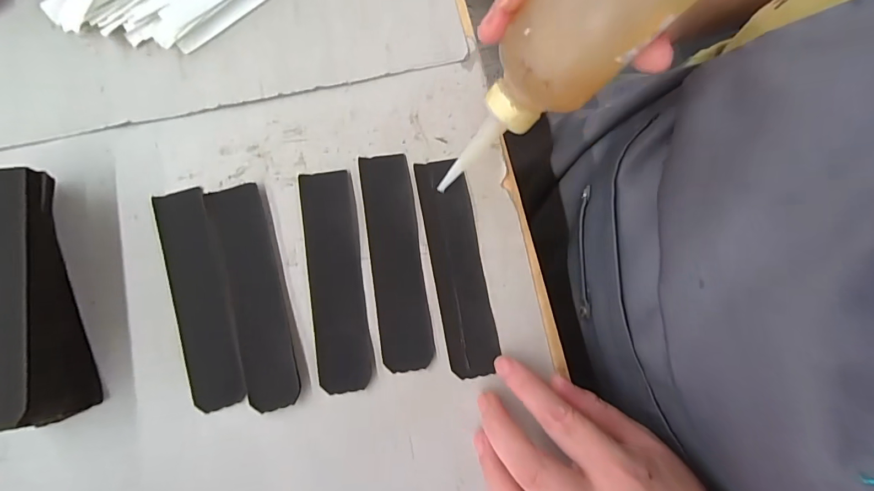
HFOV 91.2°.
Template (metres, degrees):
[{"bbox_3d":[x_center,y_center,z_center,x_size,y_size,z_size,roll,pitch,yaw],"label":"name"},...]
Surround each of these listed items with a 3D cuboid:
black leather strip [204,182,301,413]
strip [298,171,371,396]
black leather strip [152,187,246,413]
[{"bbox_3d":[-0.115,0.029,0.269,0.033,0.005,0.141,-17,80,-5],"label":"black leather strip"},{"bbox_3d":[-0.065,0.020,0.274,0.033,0.006,0.139,-8,77,-7],"label":"strip"},{"bbox_3d":[-0.151,0.032,0.271,0.035,0.005,0.139,-18,80,2],"label":"black leather strip"}]

